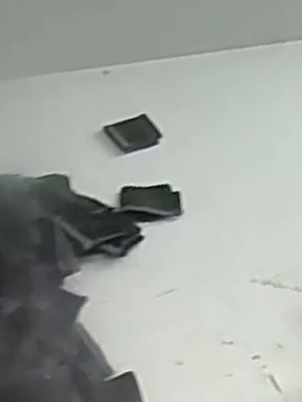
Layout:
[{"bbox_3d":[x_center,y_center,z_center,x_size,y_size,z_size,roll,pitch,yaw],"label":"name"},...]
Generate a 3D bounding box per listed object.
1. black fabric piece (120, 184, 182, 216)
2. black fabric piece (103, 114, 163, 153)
[{"bbox_3d":[-0.001,-0.002,0.677,0.054,0.007,0.045,-3,38,3],"label":"black fabric piece"},{"bbox_3d":[-0.017,-0.068,0.765,0.047,0.004,0.053,-18,40,-15],"label":"black fabric piece"}]

